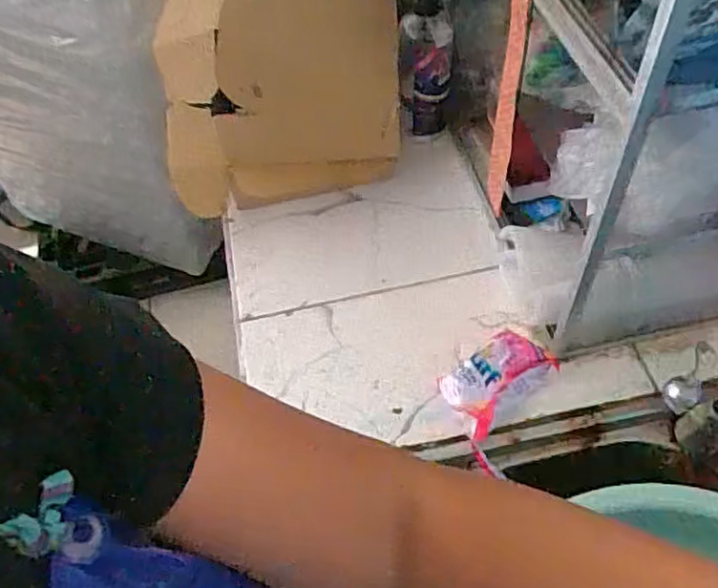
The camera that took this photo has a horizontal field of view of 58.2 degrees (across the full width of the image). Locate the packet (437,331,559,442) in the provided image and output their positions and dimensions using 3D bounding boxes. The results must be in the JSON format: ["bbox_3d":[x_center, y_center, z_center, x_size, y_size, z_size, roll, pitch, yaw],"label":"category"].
[{"bbox_3d":[0.136,0.082,0.629,0.117,0.046,0.065,-32,58,-17],"label":"packet"}]

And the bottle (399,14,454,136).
[{"bbox_3d":[0.083,-0.262,0.804,0.062,0.157,0.045,-1,55,4],"label":"bottle"}]

